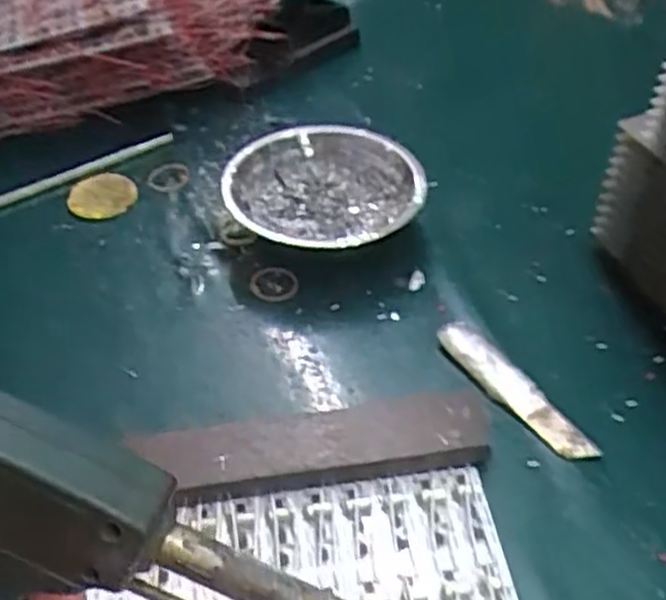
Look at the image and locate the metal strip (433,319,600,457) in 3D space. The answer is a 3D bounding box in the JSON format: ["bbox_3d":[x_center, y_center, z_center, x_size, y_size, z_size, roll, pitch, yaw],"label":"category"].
[{"bbox_3d":[0.096,0.047,0.399,0.022,0.009,0.102,-29,52,-25],"label":"metal strip"}]

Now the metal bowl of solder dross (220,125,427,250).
[{"bbox_3d":[-0.003,-0.068,0.486,0.115,0.035,0.124,-34,54,-28],"label":"metal bowl of solder dross"}]

